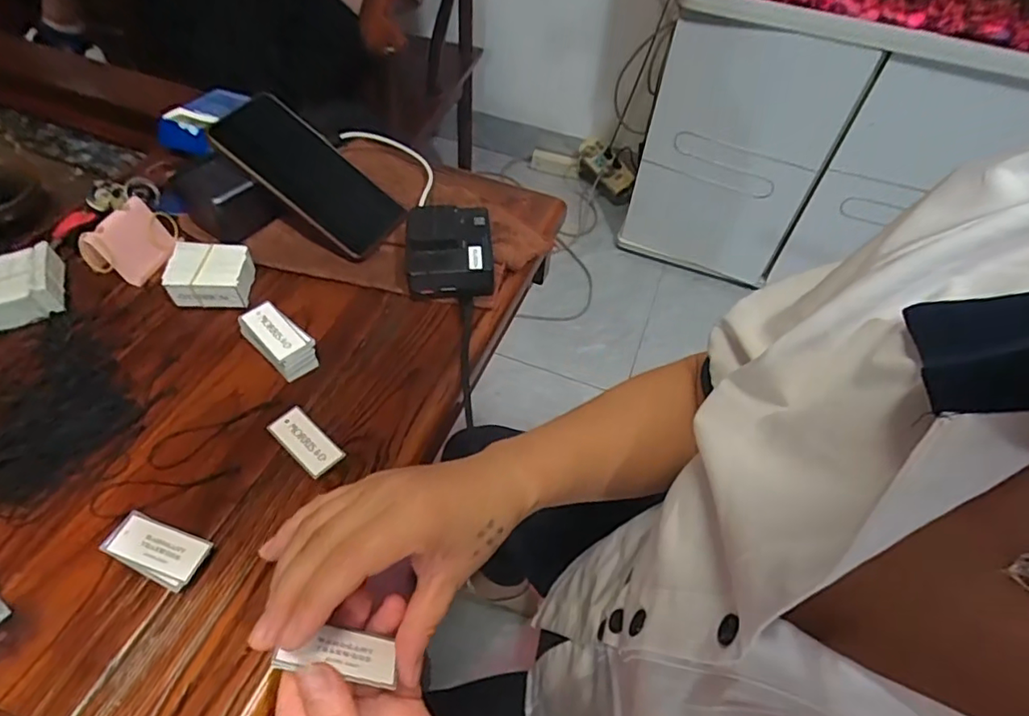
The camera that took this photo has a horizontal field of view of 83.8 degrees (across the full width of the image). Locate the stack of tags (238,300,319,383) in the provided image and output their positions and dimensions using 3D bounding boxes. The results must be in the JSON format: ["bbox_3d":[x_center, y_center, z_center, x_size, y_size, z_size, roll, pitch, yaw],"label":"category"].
[{"bbox_3d":[-0.180,-0.013,0.439,0.061,0.026,0.031,38,58,23],"label":"stack of tags"}]

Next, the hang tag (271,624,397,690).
[{"bbox_3d":[-0.082,0.138,0.269,0.052,0.004,0.023,21,22,-16],"label":"hang tag"}]

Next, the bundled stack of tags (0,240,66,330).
[{"bbox_3d":[-0.408,-0.056,0.452,0.081,0.027,0.061,-15,55,-16],"label":"bundled stack of tags"}]

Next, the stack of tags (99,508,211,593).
[{"bbox_3d":[-0.215,0.116,0.347,0.058,0.014,0.029,20,53,11],"label":"stack of tags"}]

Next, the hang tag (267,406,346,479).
[{"bbox_3d":[-0.146,0.057,0.401,0.058,0.004,0.026,37,58,22],"label":"hang tag"}]

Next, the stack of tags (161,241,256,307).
[{"bbox_3d":[-0.249,-0.069,0.476,0.062,0.026,0.051,2,52,-4],"label":"stack of tags"}]

